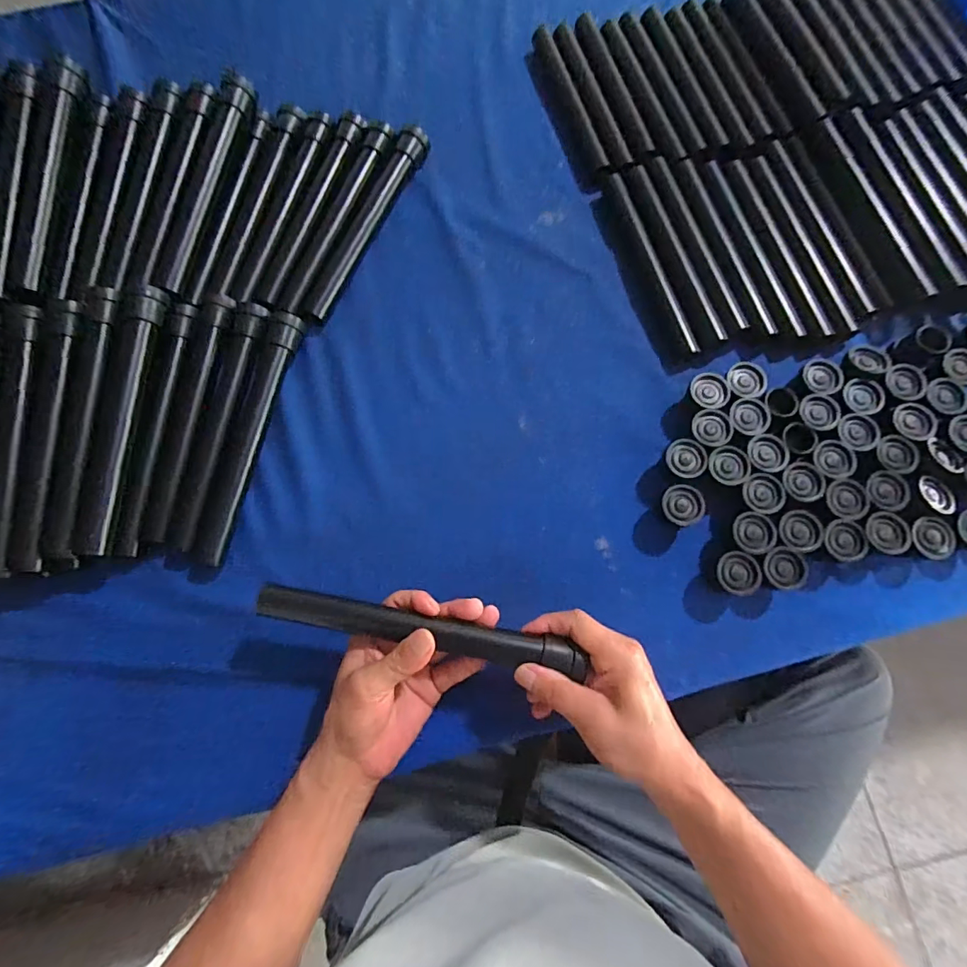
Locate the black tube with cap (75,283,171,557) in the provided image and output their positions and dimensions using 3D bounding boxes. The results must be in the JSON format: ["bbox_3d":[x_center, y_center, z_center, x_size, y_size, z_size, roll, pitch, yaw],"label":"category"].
[{"bbox_3d":[-0.320,-0.061,0.424,0.031,0.032,0.244,3,75,1],"label":"black tube with cap"}]

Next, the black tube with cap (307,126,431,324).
[{"bbox_3d":[-0.125,-0.278,0.501,0.028,0.022,0.243,24,77,7],"label":"black tube with cap"}]

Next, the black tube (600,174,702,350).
[{"bbox_3d":[0.169,-0.229,0.491,0.020,0.023,0.219,-17,76,-4],"label":"black tube"}]

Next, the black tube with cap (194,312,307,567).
[{"bbox_3d":[-0.221,-0.048,0.448,0.028,0.023,0.246,12,76,4],"label":"black tube with cap"}]

